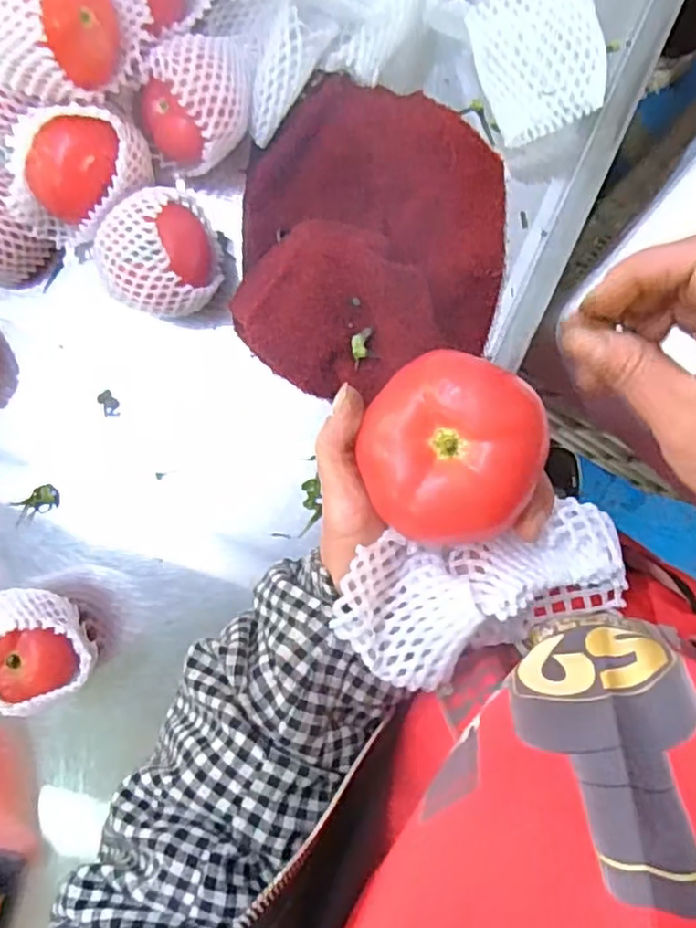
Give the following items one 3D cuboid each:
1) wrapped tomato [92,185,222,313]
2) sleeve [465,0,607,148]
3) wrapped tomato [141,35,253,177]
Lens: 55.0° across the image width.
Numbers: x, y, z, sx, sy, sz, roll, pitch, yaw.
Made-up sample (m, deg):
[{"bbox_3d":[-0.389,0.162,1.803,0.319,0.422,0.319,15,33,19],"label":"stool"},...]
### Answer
[{"bbox_3d":[-0.124,-0.131,0.433,0.080,0.077,0.073,-14,92,4],"label":"wrapped tomato"},{"bbox_3d":[0.121,-0.252,0.424,0.075,0.053,0.080,-13,92,4],"label":"sleeve"},{"bbox_3d":[-0.093,-0.228,0.426,0.061,0.071,0.076,32,94,1],"label":"wrapped tomato"}]

